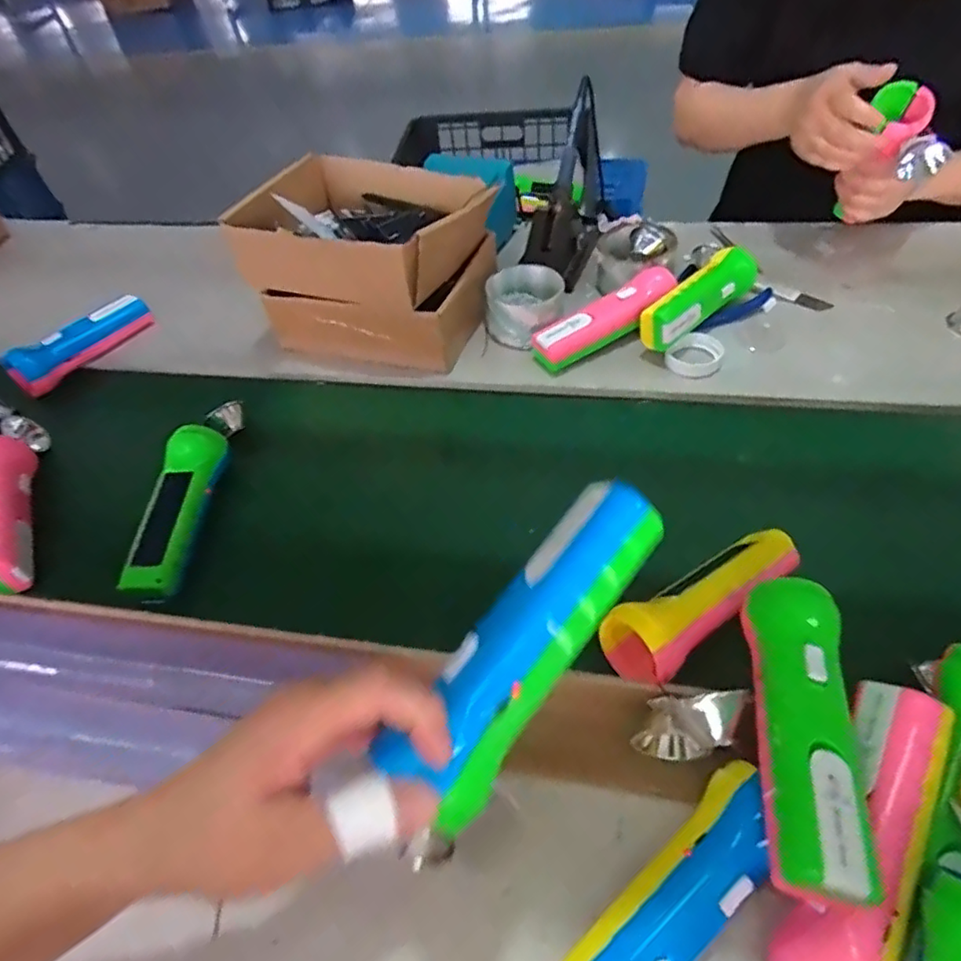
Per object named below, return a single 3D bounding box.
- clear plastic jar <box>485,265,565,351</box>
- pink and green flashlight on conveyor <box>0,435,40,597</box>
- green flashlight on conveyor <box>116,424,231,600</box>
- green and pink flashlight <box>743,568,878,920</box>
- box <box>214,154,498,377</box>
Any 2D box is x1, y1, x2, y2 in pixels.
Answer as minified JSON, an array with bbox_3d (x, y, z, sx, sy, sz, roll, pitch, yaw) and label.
[{"bbox_3d":[0.047,-0.185,0.674,0.081,0.050,0.093,3,52,6],"label":"clear plastic jar"},{"bbox_3d":[-0.406,0.028,0.537,0.046,0.043,0.150,-25,55,-15],"label":"pink and green flashlight on conveyor"},{"bbox_3d":[-0.251,0.022,0.521,0.045,0.032,0.154,-2,52,2],"label":"green flashlight on conveyor"},{"bbox_3d":[0.166,0.126,0.330,0.051,0.051,0.164,8,53,10],"label":"green and pink flashlight"},{"bbox_3d":[-0.111,-0.250,0.676,0.233,0.131,0.210,12,54,13],"label":"box"}]

